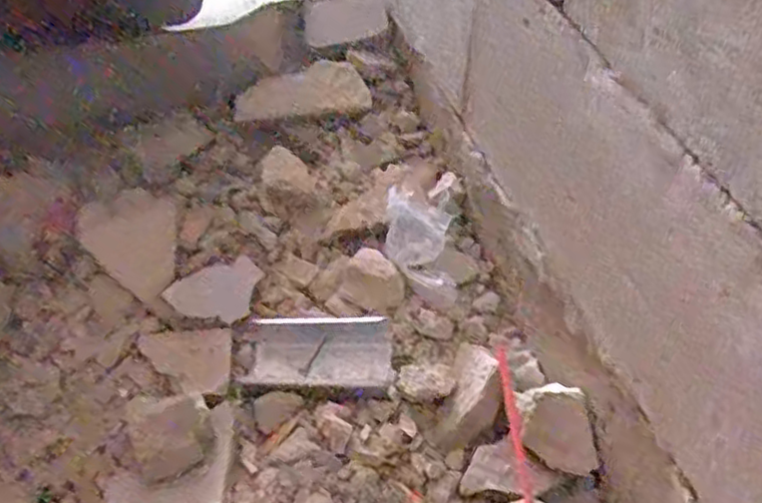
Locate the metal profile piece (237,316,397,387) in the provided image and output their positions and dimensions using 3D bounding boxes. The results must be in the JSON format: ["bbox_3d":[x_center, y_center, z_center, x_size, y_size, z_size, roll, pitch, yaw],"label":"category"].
[{"bbox_3d":[-0.063,0.100,0.716,0.149,0.049,0.079,1,47,-1],"label":"metal profile piece"}]

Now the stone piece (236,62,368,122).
[{"bbox_3d":[-0.102,-0.197,0.909,0.164,0.029,0.075,-12,79,-9],"label":"stone piece"}]

